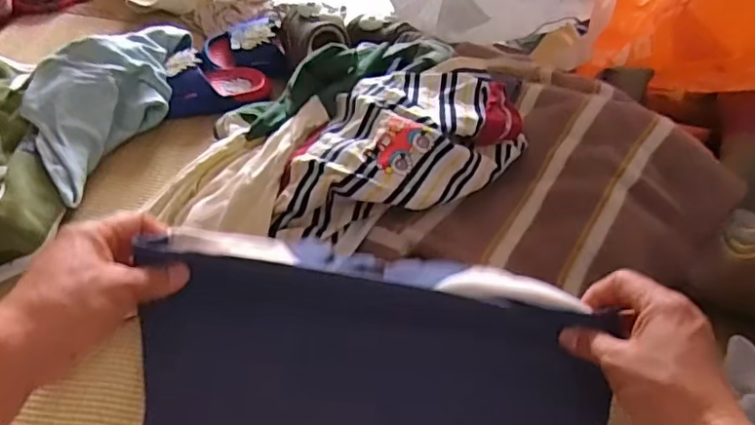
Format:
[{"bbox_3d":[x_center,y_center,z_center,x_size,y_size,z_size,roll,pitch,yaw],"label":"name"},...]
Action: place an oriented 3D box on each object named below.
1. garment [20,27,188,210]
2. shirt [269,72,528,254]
[{"bbox_3d":[-0.319,-0.141,0.703,0.116,0.081,0.308,15,44,8],"label":"garment"},{"bbox_3d":[0.016,-0.062,0.591,0.278,0.081,0.149,-24,52,-29],"label":"shirt"}]

